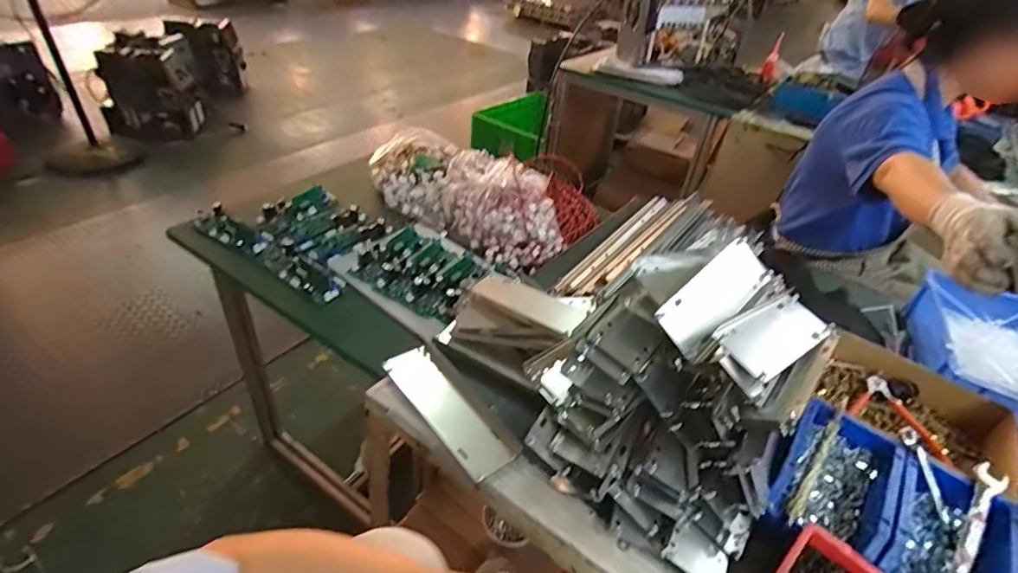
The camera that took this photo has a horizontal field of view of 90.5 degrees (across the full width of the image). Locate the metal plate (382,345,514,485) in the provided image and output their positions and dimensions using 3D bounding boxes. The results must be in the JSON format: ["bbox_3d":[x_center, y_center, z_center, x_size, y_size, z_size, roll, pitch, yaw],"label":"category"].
[{"bbox_3d":[-0.074,0.142,0.590,0.059,0.008,0.190,-15,45,-42],"label":"metal plate"}]

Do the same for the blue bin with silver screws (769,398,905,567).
[{"bbox_3d":[0.348,0.203,0.537,0.101,0.060,0.166,27,42,29],"label":"blue bin with silver screws"}]

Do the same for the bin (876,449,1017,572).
[{"bbox_3d":[0.418,0.254,0.483,0.102,0.056,0.180,26,41,29],"label":"bin"}]

